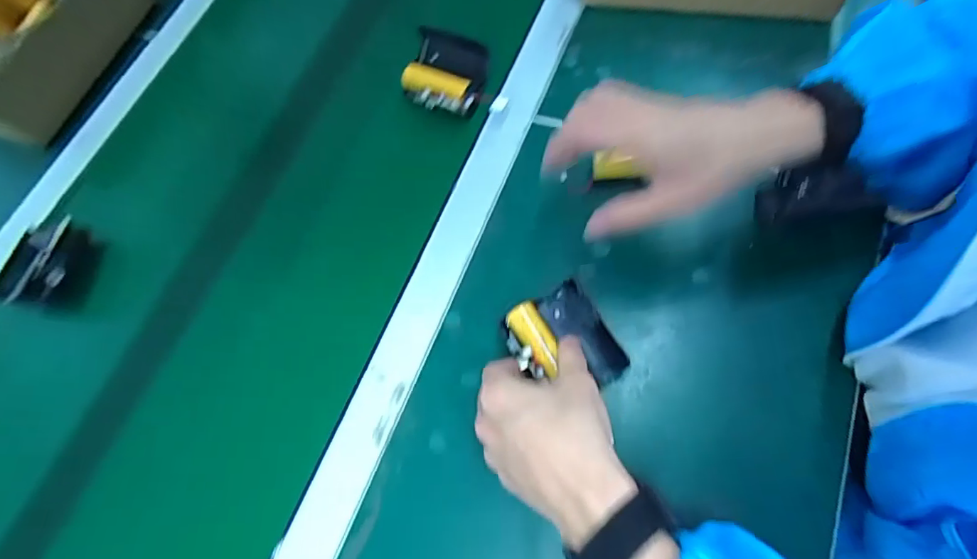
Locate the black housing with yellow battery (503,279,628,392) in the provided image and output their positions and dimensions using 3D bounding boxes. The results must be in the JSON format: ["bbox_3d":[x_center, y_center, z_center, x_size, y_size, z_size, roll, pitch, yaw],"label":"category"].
[{"bbox_3d":[0.054,0.046,0.370,0.070,0.028,0.079,-25,69,-8],"label":"black housing with yellow battery"}]

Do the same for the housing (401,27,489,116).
[{"bbox_3d":[-0.042,-0.200,0.489,0.083,0.044,0.057,25,71,12],"label":"housing"}]

